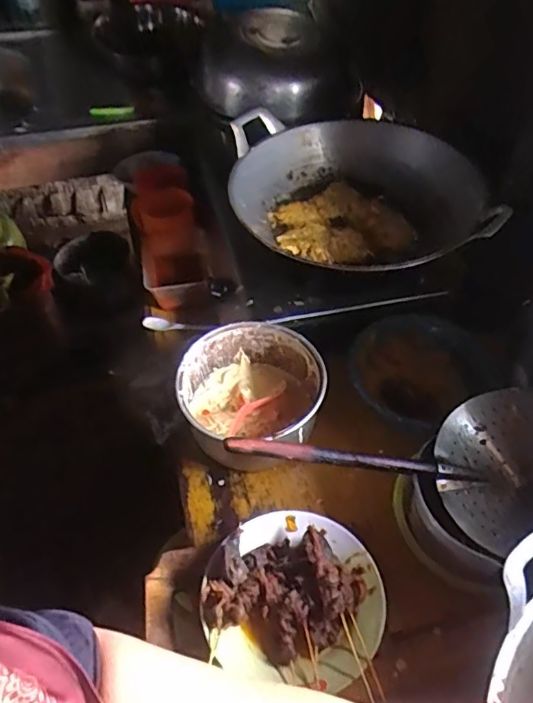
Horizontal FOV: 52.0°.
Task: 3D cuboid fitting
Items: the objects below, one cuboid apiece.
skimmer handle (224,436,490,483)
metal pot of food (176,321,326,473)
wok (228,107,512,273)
[{"bbox_3d":[0.111,0.130,0.652,0.316,0.021,0.024,9,51,-9],"label":"skimmer handle"},{"bbox_3d":[-0.020,0.065,0.805,0.192,0.124,0.190,0,51,0],"label":"metal pot of food"},{"bbox_3d":[0.131,-0.259,0.905,0.368,0.114,0.391,-6,51,-6],"label":"wok"}]

